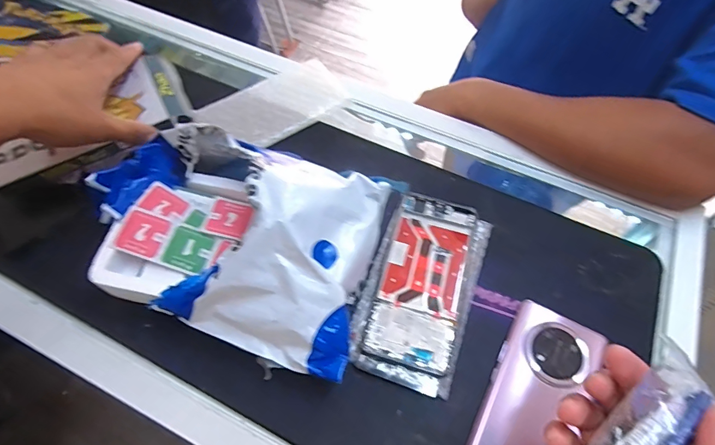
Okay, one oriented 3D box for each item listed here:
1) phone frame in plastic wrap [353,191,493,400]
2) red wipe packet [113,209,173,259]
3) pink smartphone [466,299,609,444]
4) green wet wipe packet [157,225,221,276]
[{"bbox_3d":[0.058,0.055,0.375,0.092,0.011,0.173,19,62,10],"label":"phone frame in plastic wrap"},{"bbox_3d":[-0.177,0.010,0.351,0.035,0.004,0.035,26,74,-8],"label":"red wipe packet"},{"bbox_3d":[0.137,0.143,0.329,0.069,0.011,0.159,26,63,13],"label":"pink smartphone"},{"bbox_3d":[-0.142,0.023,0.355,0.037,0.004,0.037,23,68,-4],"label":"green wet wipe packet"}]

